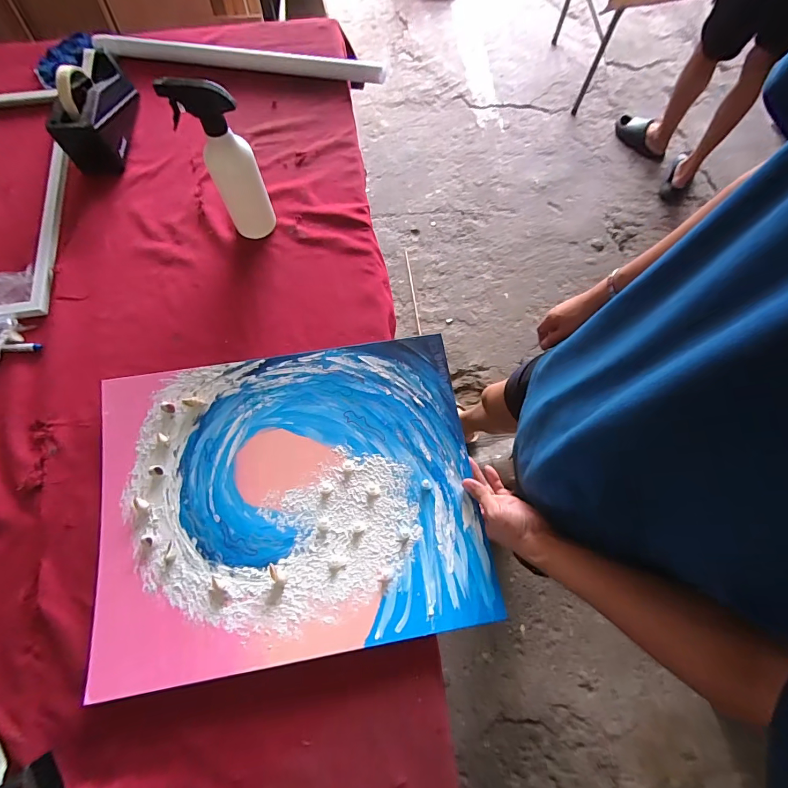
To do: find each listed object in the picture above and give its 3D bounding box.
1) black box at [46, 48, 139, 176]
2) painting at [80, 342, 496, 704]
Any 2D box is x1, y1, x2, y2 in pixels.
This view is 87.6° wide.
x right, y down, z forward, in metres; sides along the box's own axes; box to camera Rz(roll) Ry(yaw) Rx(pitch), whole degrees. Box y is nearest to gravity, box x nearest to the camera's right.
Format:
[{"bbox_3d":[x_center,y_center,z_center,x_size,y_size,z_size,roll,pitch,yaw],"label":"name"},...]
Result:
[{"bbox_3d":[-0.526,-0.502,0.722,0.088,0.106,0.203,-6,70,-3],"label":"black box"},{"bbox_3d":[-0.140,0.132,0.553,0.491,0.024,0.387,-9,70,-4],"label":"painting"}]

